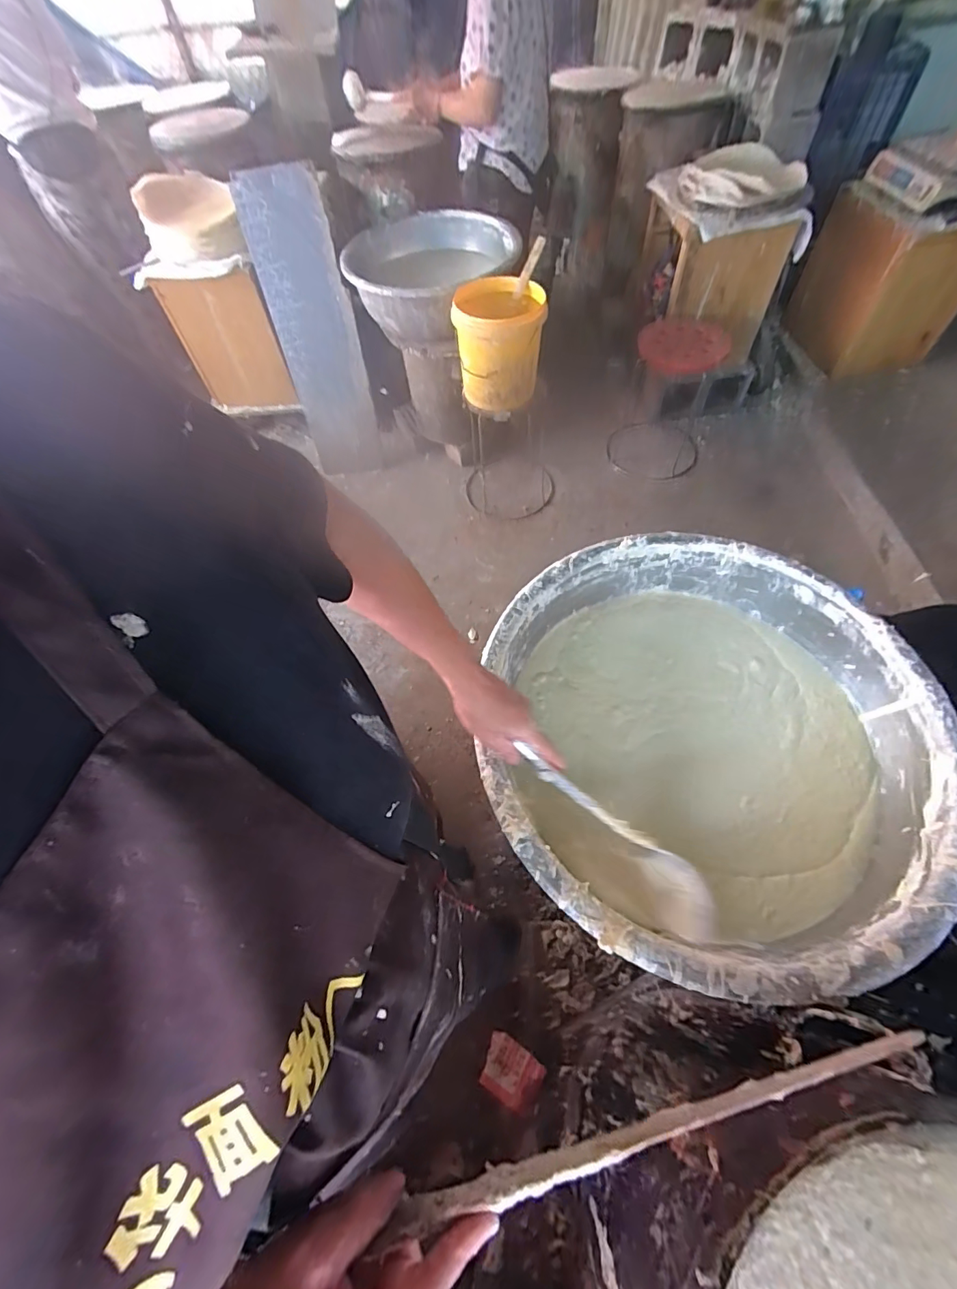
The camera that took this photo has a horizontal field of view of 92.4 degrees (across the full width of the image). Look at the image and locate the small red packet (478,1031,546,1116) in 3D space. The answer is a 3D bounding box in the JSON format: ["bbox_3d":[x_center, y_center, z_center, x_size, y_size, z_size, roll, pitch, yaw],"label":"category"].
[{"bbox_3d":[0.069,0.916,0.981,0.121,0.012,0.098,16,46,28],"label":"small red packet"}]

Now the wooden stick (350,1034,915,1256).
[{"bbox_3d":[0.114,0.295,0.281,0.349,0.020,0.011,-11,59,-8],"label":"wooden stick"}]

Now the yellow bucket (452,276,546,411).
[{"bbox_3d":[0.066,-0.878,1.401,0.251,0.297,0.272,0,59,3],"label":"yellow bucket"}]

